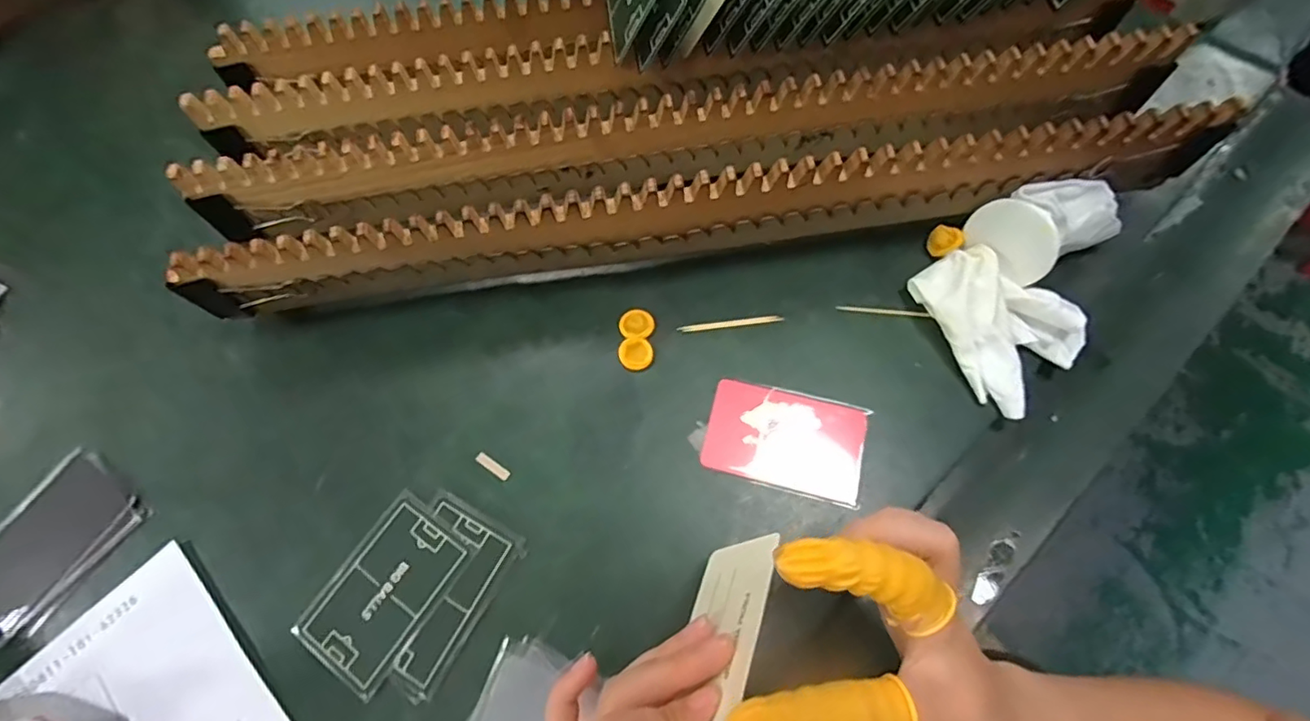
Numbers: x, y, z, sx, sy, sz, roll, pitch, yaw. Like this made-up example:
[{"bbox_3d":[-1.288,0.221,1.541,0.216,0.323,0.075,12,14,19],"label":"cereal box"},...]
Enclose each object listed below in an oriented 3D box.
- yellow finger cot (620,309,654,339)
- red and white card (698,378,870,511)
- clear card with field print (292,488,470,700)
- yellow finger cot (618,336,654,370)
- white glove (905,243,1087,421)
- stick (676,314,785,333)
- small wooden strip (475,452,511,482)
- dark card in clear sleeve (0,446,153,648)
[{"bbox_3d":[-0.011,-0.024,0.354,0.021,0.004,0.019,1,68,3],"label":"yellow finger cot"},{"bbox_3d":[0.073,0.045,0.326,0.086,0.004,0.057,12,72,11],"label":"red and white card"},{"bbox_3d":[-0.144,0.122,0.308,0.054,0.004,0.087,31,73,14],"label":"clear card with field print"},{"bbox_3d":[-0.012,-0.004,0.348,0.020,0.004,0.020,-1,68,2],"label":"yellow finger cot"},{"bbox_3d":[0.204,-0.025,0.333,0.074,0.035,0.093,-26,69,-8],"label":"white glove"},{"bbox_3d":[0.047,-0.023,0.352,0.064,0.004,0.005,-7,68,0],"label":"stick"},{"bbox_3d":[-0.094,0.061,0.330,0.022,0.004,0.006,32,73,14],"label":"small wooden strip"},{"bbox_3d":[-0.345,0.104,0.324,0.063,0.012,0.093,30,72,14],"label":"dark card in clear sleeve"}]

